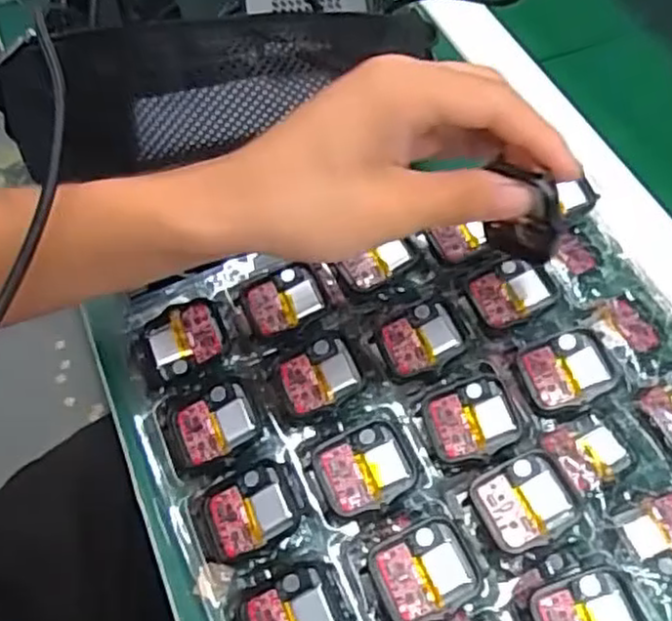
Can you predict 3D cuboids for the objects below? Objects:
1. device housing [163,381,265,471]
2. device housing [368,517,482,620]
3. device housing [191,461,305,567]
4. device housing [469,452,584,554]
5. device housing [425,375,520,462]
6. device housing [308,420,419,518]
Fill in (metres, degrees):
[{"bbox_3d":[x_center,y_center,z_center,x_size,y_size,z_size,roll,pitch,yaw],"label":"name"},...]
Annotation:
[{"bbox_3d":[-0.060,0.055,0.339,0.044,0.005,0.037,-19,61,-10],"label":"device housing"},{"bbox_3d":[0.038,0.112,0.302,0.042,0.008,0.037,-20,61,-10],"label":"device housing"},{"bbox_3d":[-0.040,0.092,0.321,0.051,0.010,0.038,-22,62,-11],"label":"device housing"},{"bbox_3d":[0.085,0.086,0.316,0.041,0.012,0.037,-23,62,-12],"label":"device housing"},{"bbox_3d":[0.065,0.052,0.337,0.042,0.006,0.037,-16,61,-8],"label":"device housing"},{"bbox_3d":[0.014,0.073,0.325,0.043,0.008,0.037,-19,61,-10],"label":"device housing"}]

